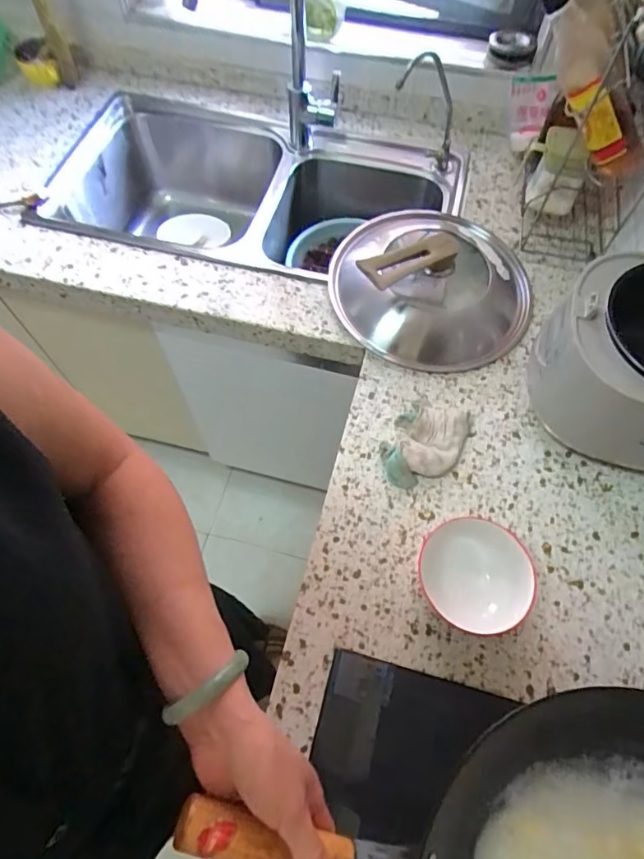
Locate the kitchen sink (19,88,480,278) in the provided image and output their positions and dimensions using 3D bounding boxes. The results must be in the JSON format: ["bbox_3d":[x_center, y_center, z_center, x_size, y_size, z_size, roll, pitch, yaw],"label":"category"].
[{"bbox_3d":[-0.127,-0.405,0.993,0.739,0.205,0.389,12,64,6],"label":"kitchen sink"}]

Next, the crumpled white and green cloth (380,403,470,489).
[{"bbox_3d":[0.141,0.017,0.674,0.093,0.035,0.138,27,66,13],"label":"crumpled white and green cloth"}]

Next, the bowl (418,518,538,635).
[{"bbox_3d":[0.177,0.171,0.579,0.119,0.063,0.129,0,63,-1],"label":"bowl"}]

